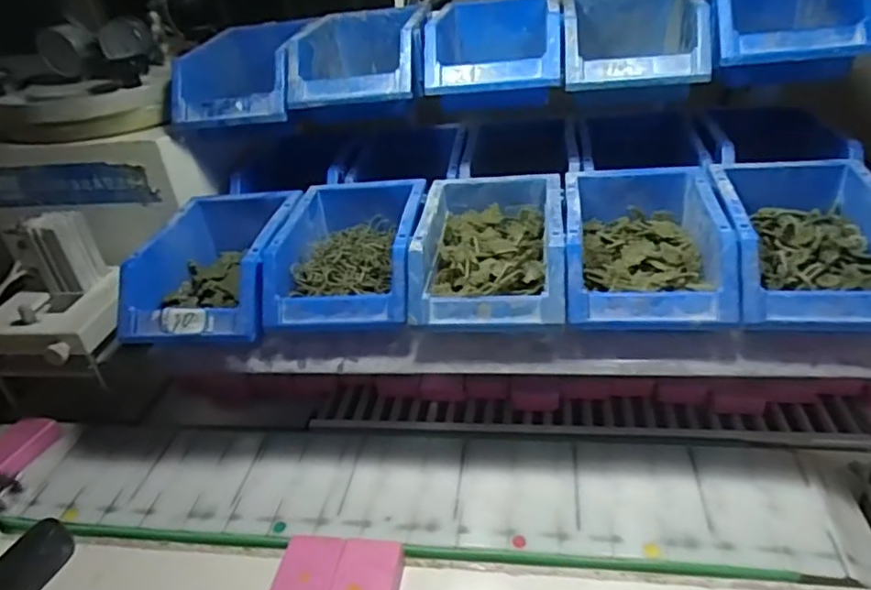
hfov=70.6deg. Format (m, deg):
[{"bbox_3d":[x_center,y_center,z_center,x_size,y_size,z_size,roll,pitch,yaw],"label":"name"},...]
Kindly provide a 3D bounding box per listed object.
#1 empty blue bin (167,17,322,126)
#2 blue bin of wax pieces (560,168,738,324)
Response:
[{"bbox_3d":[-0.193,-0.245,0.672,0.124,0.068,0.201,-1,33,11],"label":"empty blue bin"},{"bbox_3d":[0.173,-0.048,0.520,0.121,0.057,0.178,-1,33,11],"label":"blue bin of wax pieces"}]

